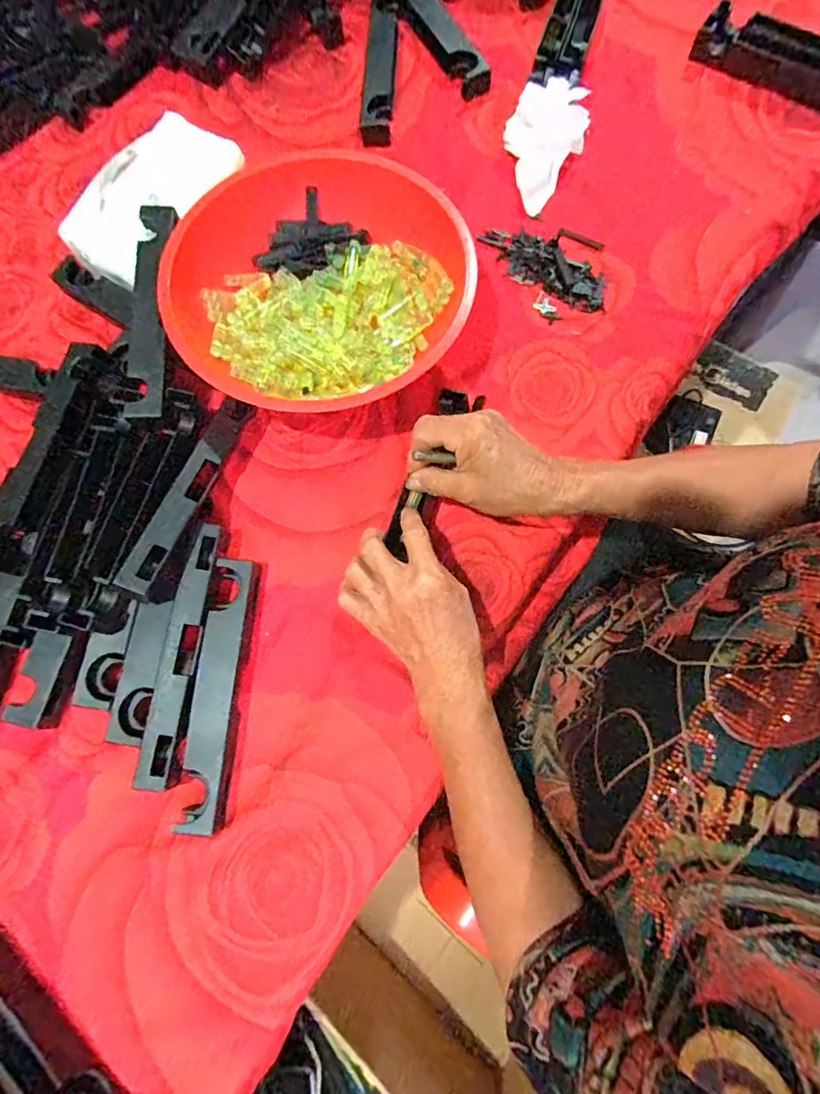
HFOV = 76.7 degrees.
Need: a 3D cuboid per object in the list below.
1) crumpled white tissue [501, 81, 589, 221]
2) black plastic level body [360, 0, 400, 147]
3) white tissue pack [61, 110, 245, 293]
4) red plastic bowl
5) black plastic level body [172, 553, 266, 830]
[{"bbox_3d":[0.126,-0.389,0.505,0.076,0.040,0.118,19,76,6],"label":"crumpled white tissue"},{"bbox_3d":[-0.030,-0.517,0.552,0.032,0.021,0.194,3,75,2],"label":"black plastic level body"},{"bbox_3d":[-0.233,-0.320,0.471,0.095,0.030,0.166,36,79,10],"label":"white tissue pack"},{"bbox_3d":[-0.083,-0.223,0.453,0.245,0.076,0.242,0,75,1],"label":"red plastic bowl"},{"bbox_3d":[-0.142,0.105,0.390,0.032,0.019,0.193,4,75,3],"label":"black plastic level body"}]

